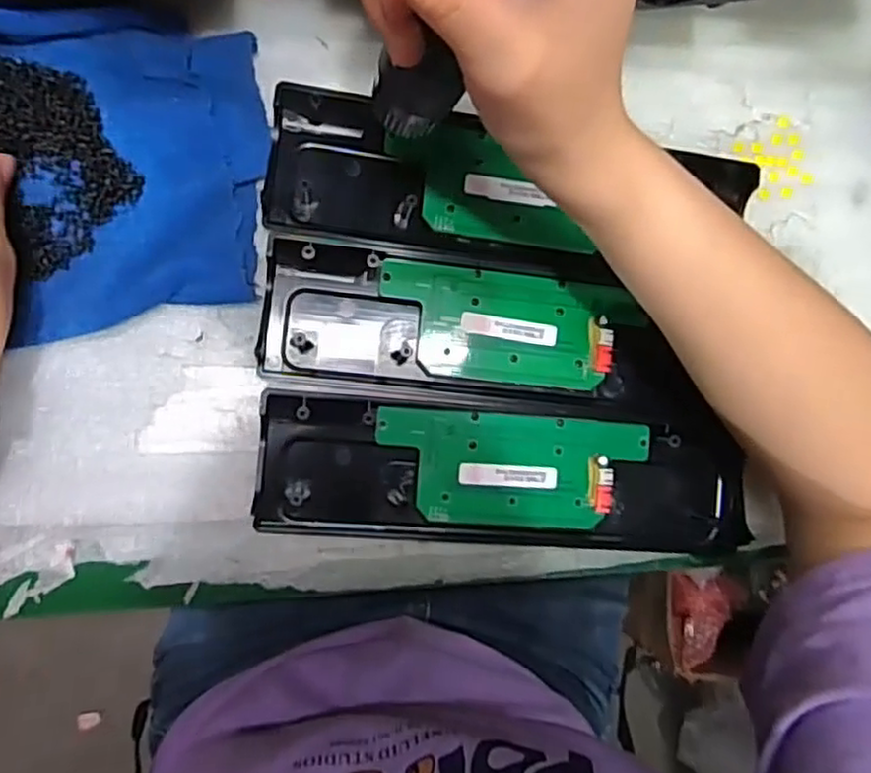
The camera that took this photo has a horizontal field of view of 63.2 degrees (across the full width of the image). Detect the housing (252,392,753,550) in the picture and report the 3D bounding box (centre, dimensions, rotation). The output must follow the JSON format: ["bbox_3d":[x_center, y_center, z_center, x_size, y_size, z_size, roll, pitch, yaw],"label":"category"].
[{"bbox_3d":[0.039,0.045,0.349,0.243,0.016,0.068,4,86,-8],"label":"housing"}]

